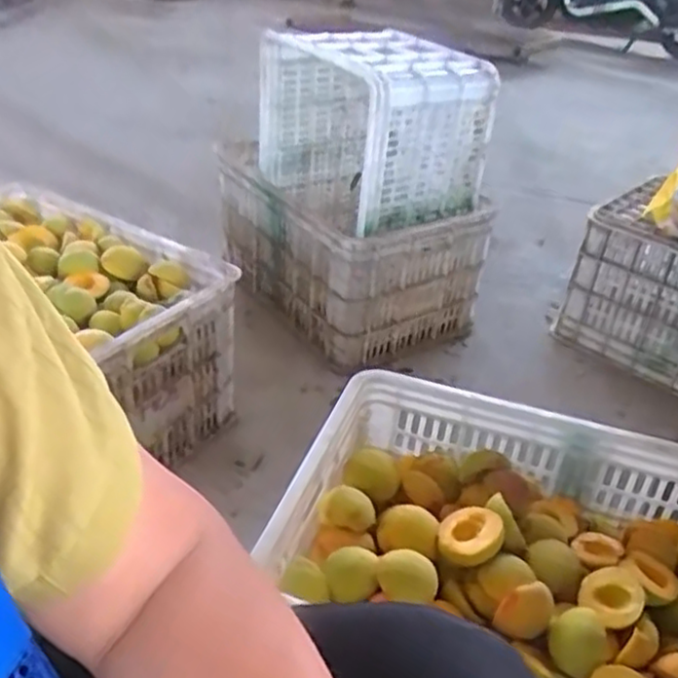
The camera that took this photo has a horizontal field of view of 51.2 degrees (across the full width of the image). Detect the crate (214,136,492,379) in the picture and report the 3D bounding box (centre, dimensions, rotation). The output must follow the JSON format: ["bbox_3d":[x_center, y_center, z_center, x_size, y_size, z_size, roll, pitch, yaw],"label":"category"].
[{"bbox_3d":[-0.005,-0.215,1.516,0.338,0.274,0.564,-18,41,-33],"label":"crate"}]

